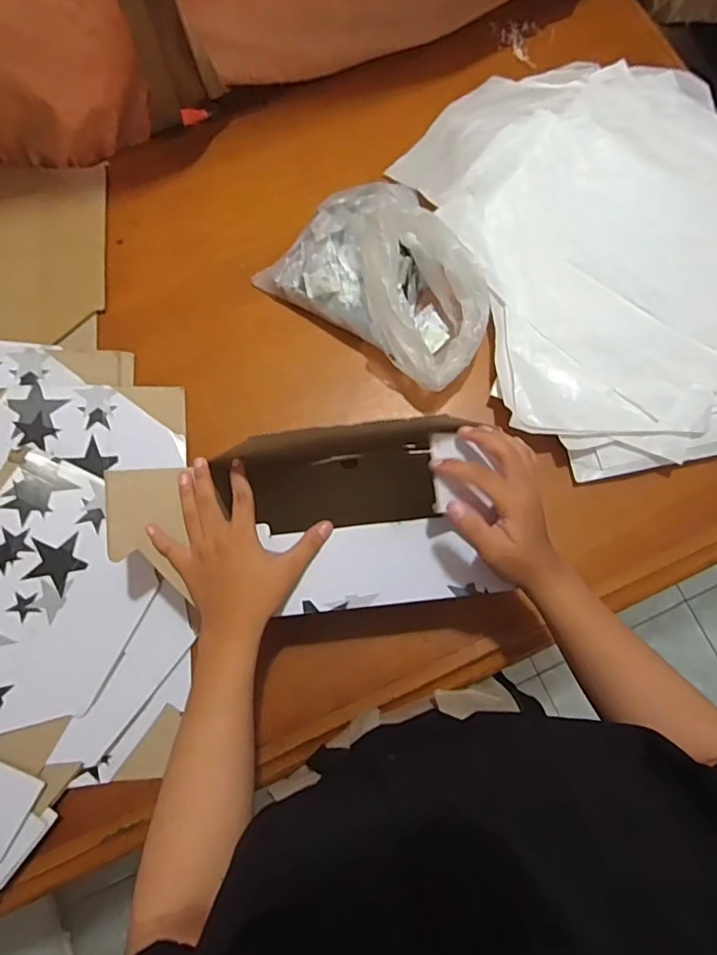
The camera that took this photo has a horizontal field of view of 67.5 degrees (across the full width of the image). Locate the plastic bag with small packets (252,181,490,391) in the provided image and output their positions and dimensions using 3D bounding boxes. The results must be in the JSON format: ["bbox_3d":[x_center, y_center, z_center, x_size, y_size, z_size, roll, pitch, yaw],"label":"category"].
[{"bbox_3d":[0.035,-0.233,0.596,0.262,0.128,0.170,37,80,8],"label":"plastic bag with small packets"}]

